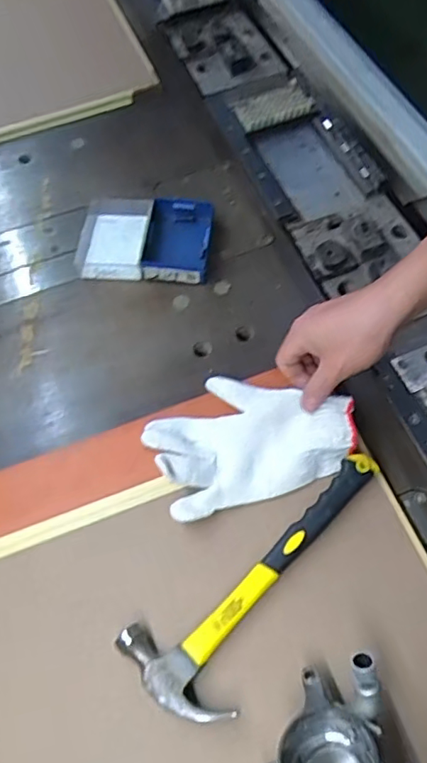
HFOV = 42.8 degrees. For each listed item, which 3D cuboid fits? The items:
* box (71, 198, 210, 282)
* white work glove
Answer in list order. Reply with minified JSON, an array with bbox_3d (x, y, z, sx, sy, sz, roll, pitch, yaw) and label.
[{"bbox_3d":[-0.088,-0.179,0.682,0.177,0.034,0.118,6,62,8],"label":"box"},{"bbox_3d":[0.035,0.046,0.527,0.187,0.031,0.128,-19,61,-6],"label":"white work glove"}]

